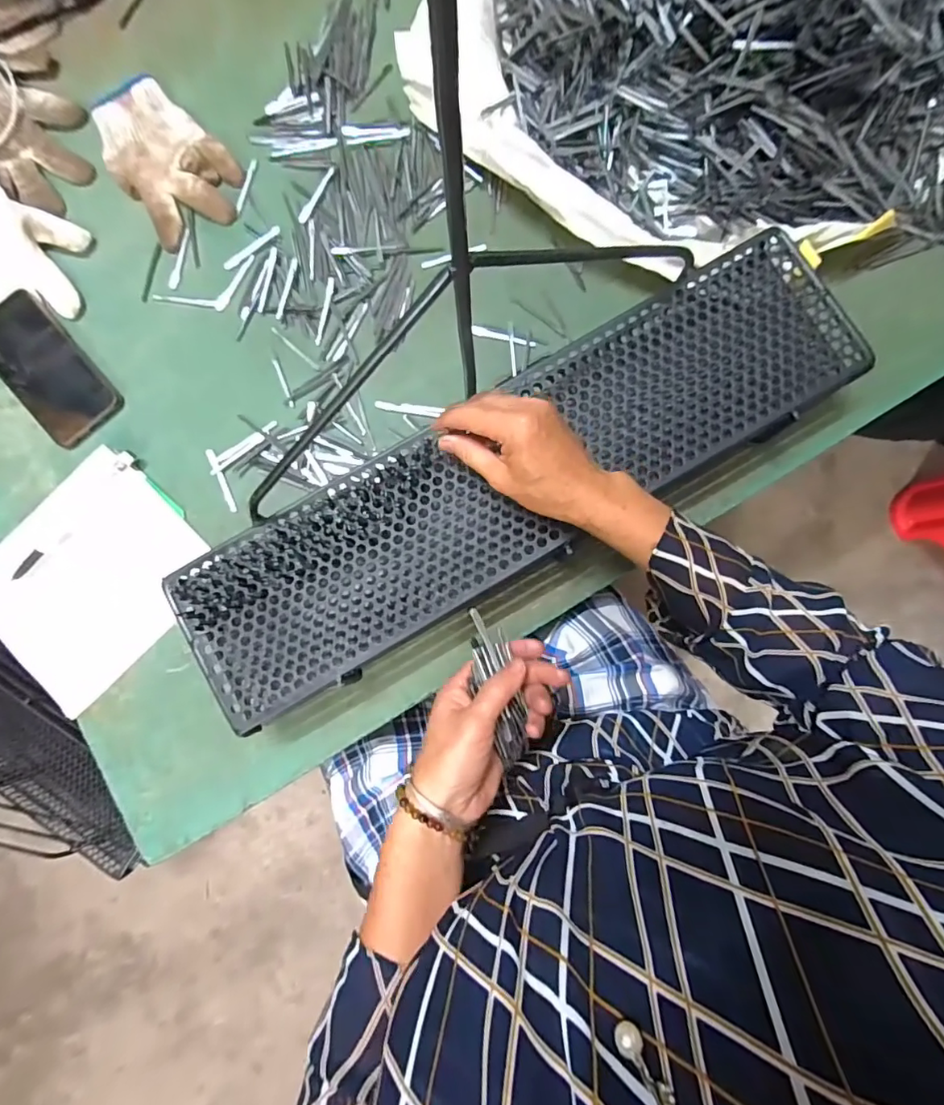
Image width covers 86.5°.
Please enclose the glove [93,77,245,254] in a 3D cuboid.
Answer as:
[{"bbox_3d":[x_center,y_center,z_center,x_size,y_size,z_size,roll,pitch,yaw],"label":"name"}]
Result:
[{"bbox_3d":[-0.319,-0.412,0.522,0.108,0.019,0.177,-35,83,-2],"label":"glove"}]

